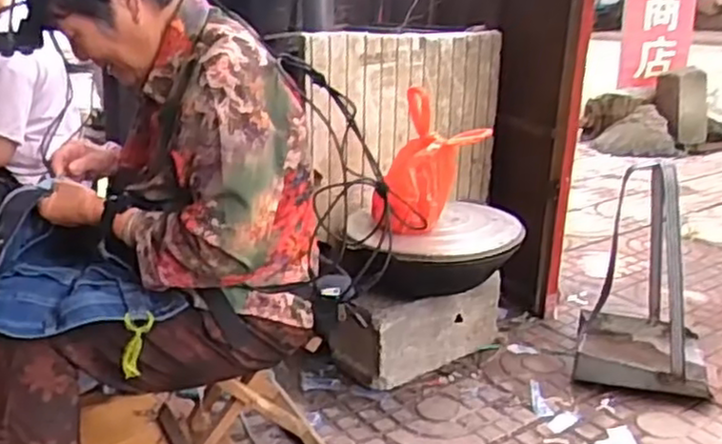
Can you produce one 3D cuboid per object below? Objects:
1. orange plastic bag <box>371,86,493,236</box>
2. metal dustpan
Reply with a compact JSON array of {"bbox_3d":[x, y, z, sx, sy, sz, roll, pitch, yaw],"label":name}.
[{"bbox_3d":[0.142,-0.102,1.413,0.224,0.288,0.147,1,20,9],"label":"orange plastic bag"},{"bbox_3d":[0.633,0.109,1.539,0.267,0.490,0.321,6,21,22],"label":"metal dustpan"}]

